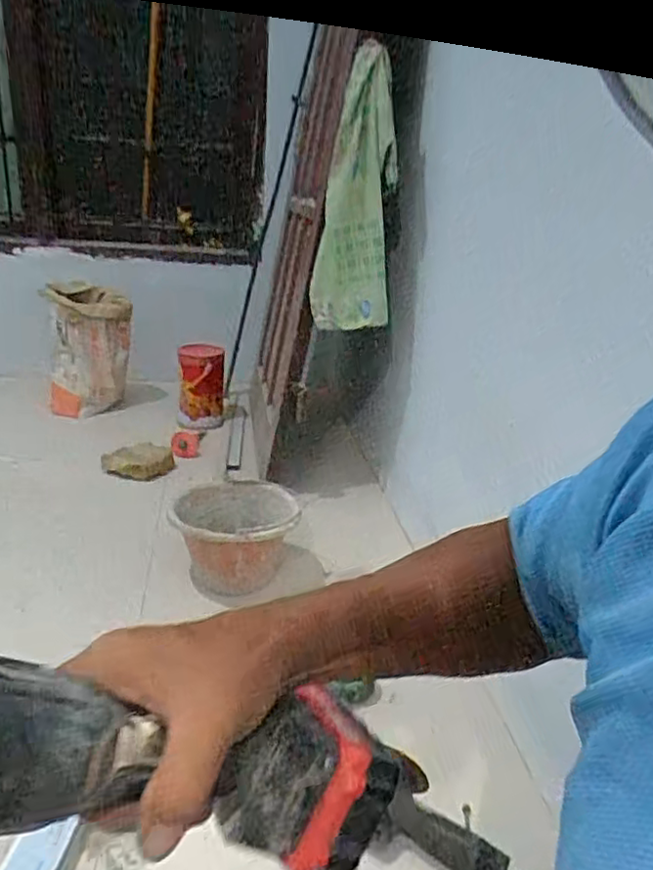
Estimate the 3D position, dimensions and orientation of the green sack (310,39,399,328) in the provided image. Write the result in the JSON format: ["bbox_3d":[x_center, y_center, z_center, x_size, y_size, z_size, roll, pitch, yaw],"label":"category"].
[{"bbox_3d":[0.077,-0.501,1.375,0.162,0.534,0.140,7,22,4],"label":"green sack"}]

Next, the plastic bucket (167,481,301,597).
[{"bbox_3d":[-0.193,0.226,1.340,0.244,0.171,0.244,5,22,-2],"label":"plastic bucket"}]

